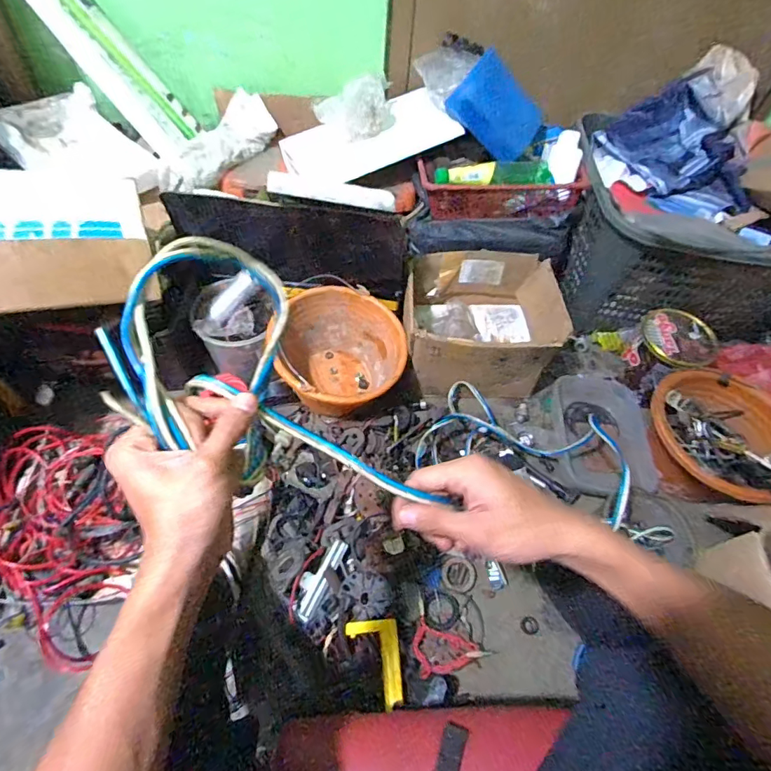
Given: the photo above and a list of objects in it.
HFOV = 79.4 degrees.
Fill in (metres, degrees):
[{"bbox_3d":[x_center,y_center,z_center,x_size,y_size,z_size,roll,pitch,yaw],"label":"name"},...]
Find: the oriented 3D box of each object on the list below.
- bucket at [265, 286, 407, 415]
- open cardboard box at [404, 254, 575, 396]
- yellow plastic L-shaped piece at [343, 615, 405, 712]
[{"bbox_3d":[-0.096,-0.059,0.927,0.234,0.181,0.245,2,57,-3],"label":"bucket"},{"bbox_3d":[0.186,-0.127,0.959,0.295,0.171,0.244,-1,57,-5],"label":"open cardboard box"},{"bbox_3d":[-0.014,0.405,0.677,0.075,0.014,0.112,-5,57,-7],"label":"yellow plastic L-shaped piece"}]

